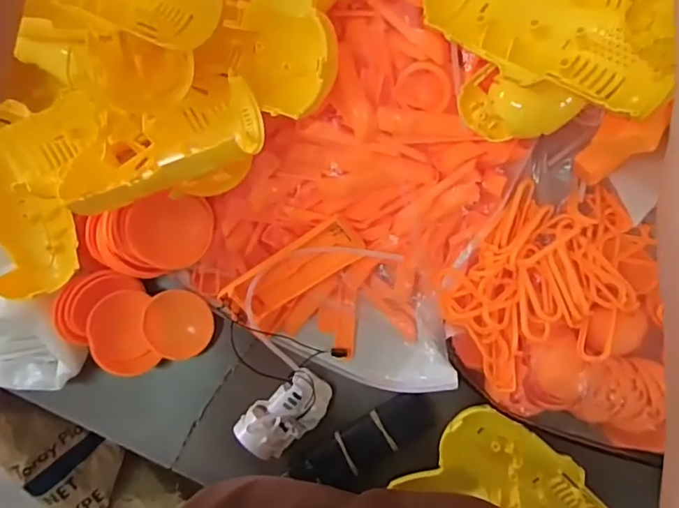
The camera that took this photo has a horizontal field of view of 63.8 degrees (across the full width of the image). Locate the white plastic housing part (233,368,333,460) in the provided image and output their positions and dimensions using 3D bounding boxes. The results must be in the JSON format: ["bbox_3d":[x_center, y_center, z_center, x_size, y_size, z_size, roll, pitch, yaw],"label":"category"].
[{"bbox_3d":[-0.040,0.120,0.408,0.068,0.035,0.041,-42,83,4],"label":"white plastic housing part"}]

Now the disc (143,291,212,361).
[{"bbox_3d":[-0.126,0.057,0.430,0.050,0.014,0.054,0,87,8],"label":"disc"}]

